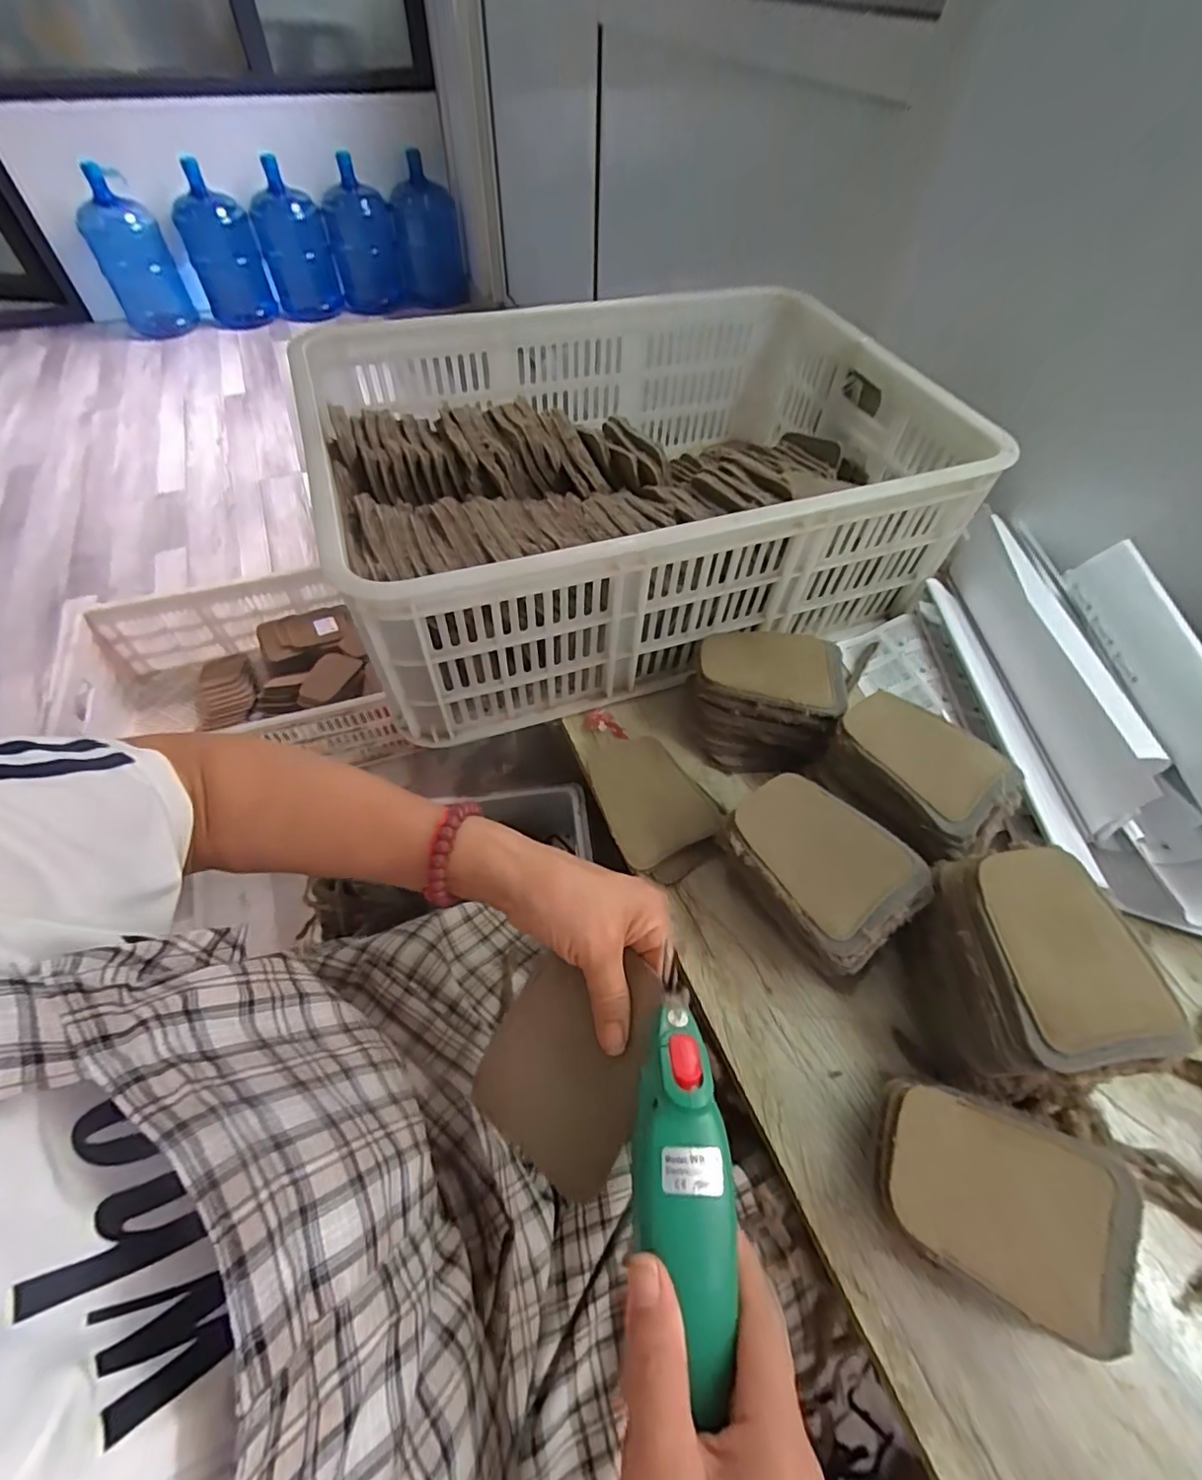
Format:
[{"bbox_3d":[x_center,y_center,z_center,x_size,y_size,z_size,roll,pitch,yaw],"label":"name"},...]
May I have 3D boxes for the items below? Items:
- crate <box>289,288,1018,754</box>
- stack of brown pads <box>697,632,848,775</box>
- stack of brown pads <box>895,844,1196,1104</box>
[{"bbox_3d":[0.041,-0.286,0.636,0.596,0.189,0.464,-13,55,-11],"label":"crate"},{"bbox_3d":[0.149,-0.038,0.550,0.134,0.090,0.112,5,54,2],"label":"stack of brown pads"},{"bbox_3d":[0.269,0.155,0.391,0.107,0.117,0.140,-7,54,-7],"label":"stack of brown pads"}]

